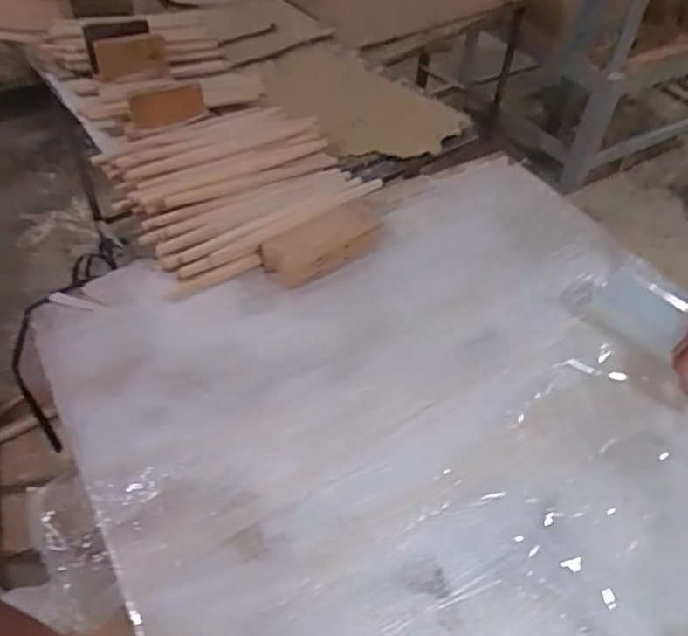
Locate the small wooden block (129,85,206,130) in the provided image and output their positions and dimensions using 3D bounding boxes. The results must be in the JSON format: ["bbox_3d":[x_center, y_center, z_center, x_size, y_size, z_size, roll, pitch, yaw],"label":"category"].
[{"bbox_3d":[-0.366,-0.432,1.246,0.150,0.073,0.031,-9,49,8],"label":"small wooden block"}]

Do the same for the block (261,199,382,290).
[{"bbox_3d":[-0.027,-0.131,1.068,0.227,0.057,0.094,-32,58,-29],"label":"block"}]

